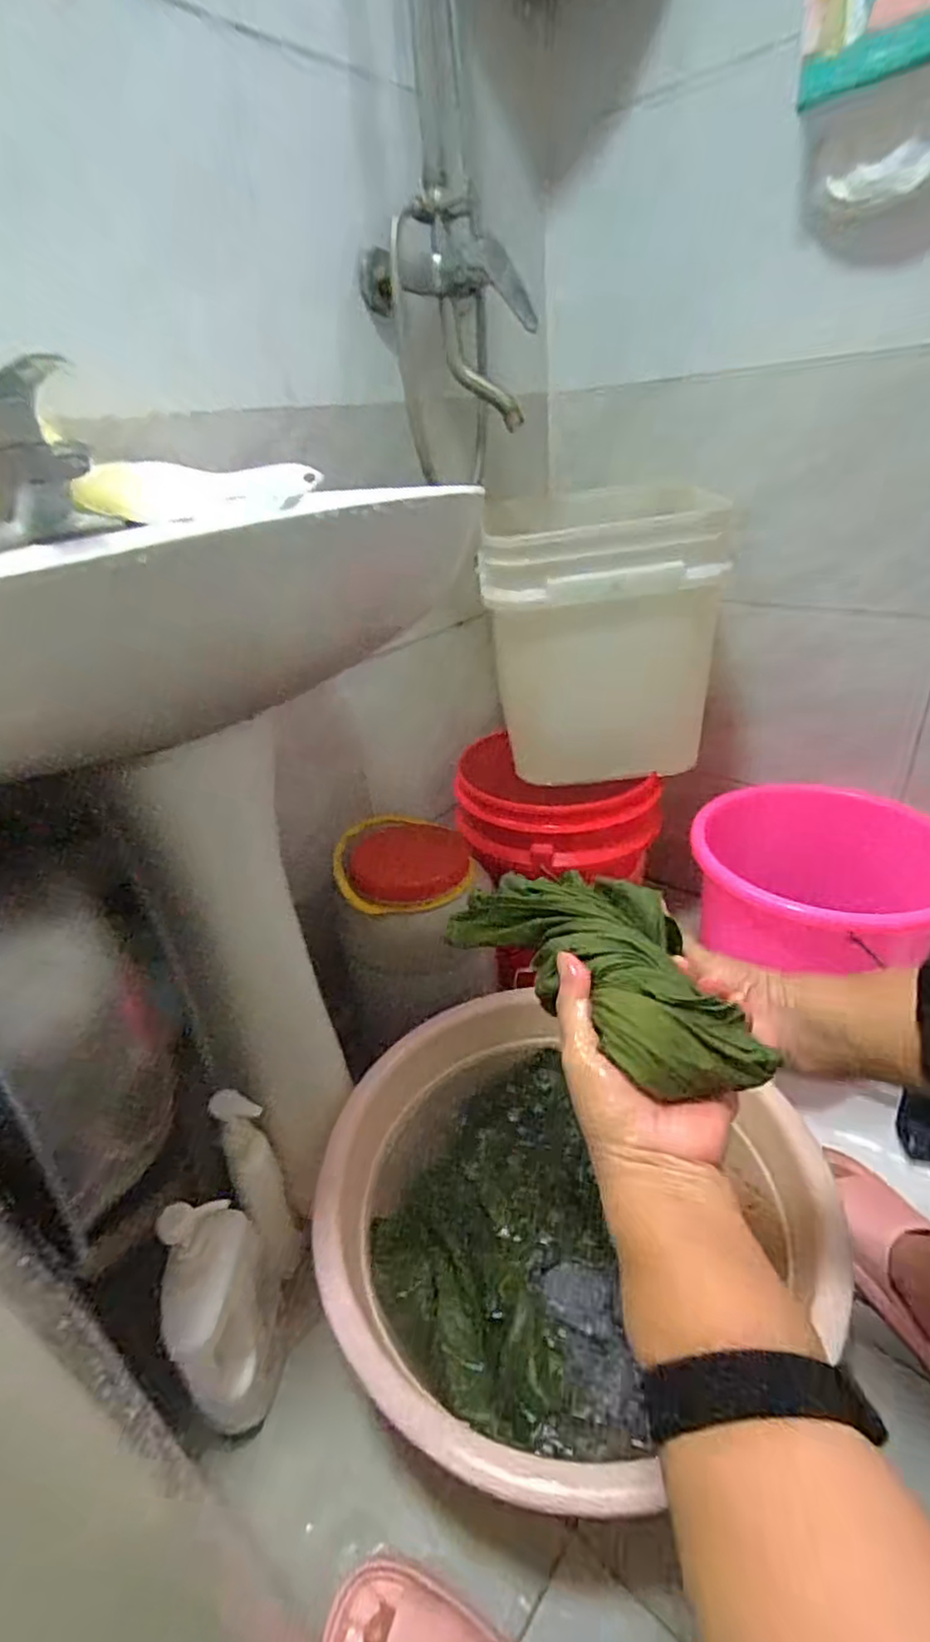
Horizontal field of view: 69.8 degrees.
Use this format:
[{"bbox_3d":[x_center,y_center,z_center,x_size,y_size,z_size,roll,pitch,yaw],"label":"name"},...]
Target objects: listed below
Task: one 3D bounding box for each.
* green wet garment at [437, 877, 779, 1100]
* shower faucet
[{"bbox_3d":[0.083,0.083,0.411,0.095,0.047,0.217,-21,32,-26],"label":"green wet garment"},{"bbox_3d":[-0.016,-0.619,0.816,0.173,0.223,0.152,4,30,16],"label":"shower faucet"}]

